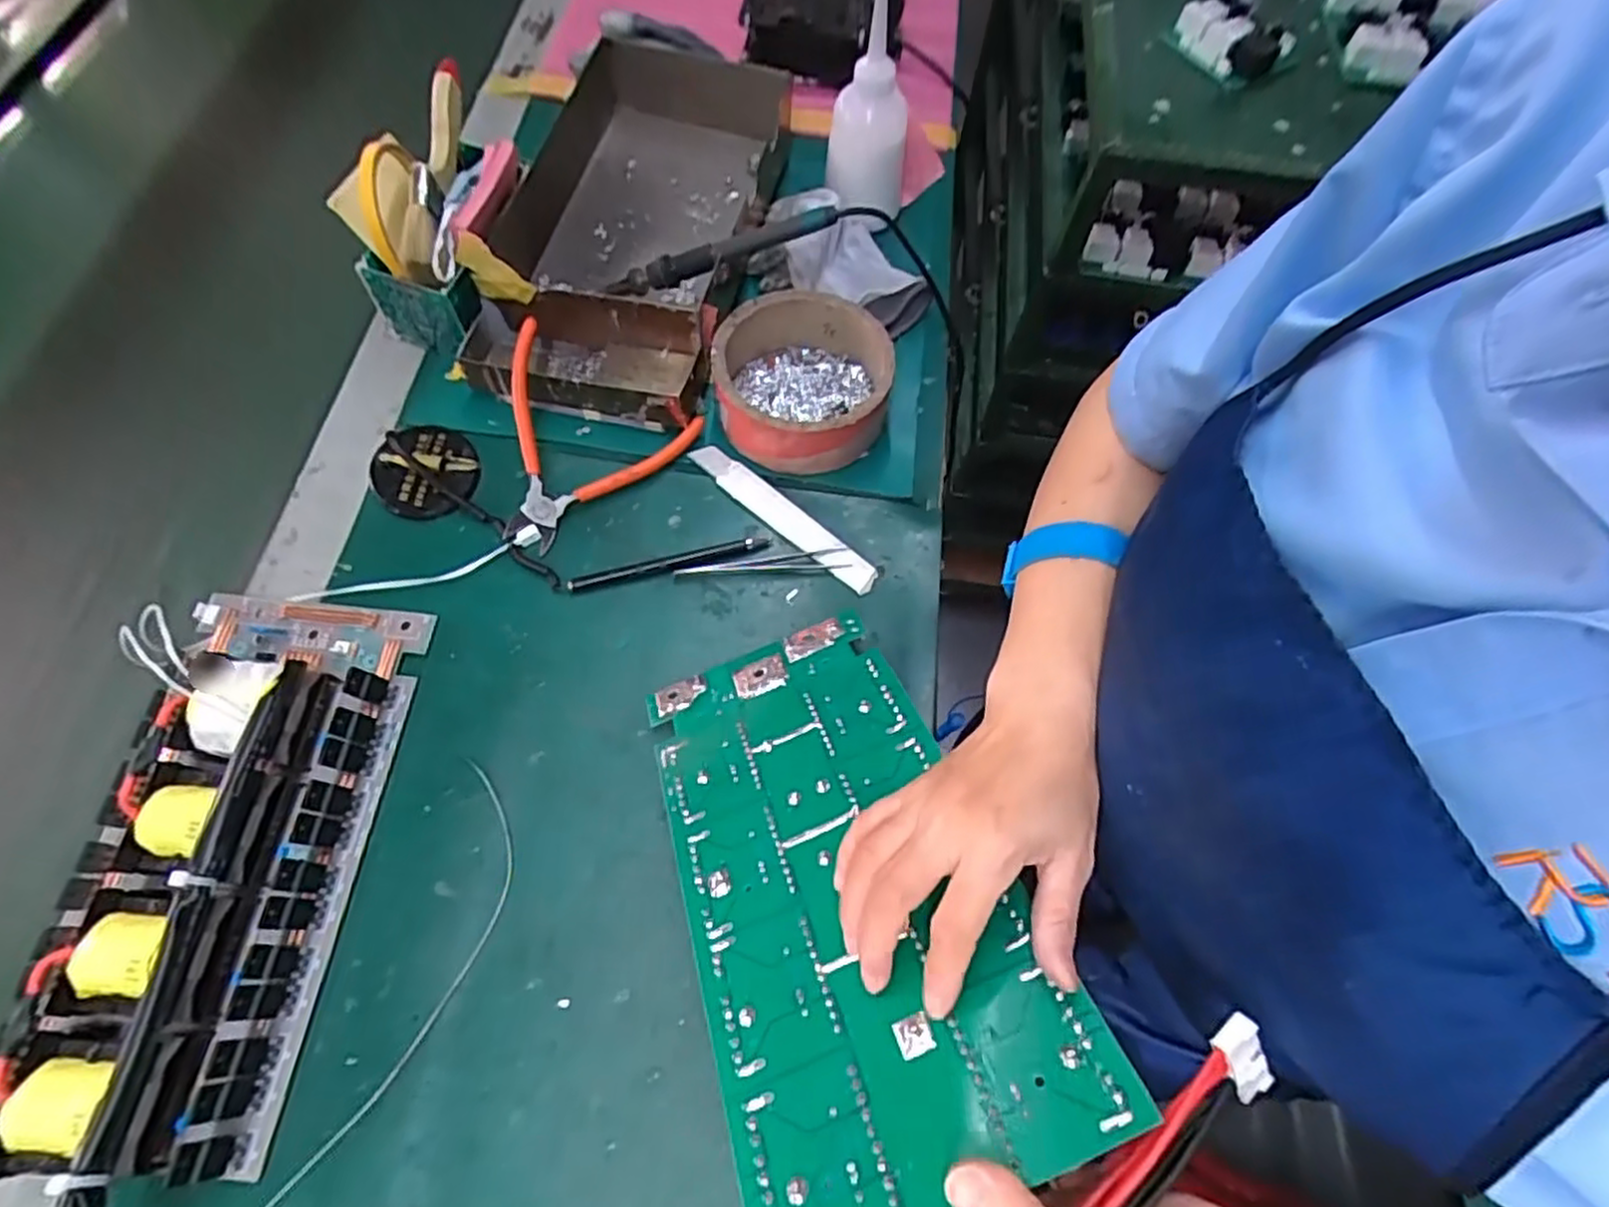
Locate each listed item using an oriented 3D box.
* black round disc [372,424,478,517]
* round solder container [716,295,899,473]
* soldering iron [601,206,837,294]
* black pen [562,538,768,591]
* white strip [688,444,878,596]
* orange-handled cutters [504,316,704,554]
[{"bbox_3d":[-0.256,-0.091,0.492,0.063,0.017,0.064,1,67,-2],"label":"black round disc"},{"bbox_3d":[0.000,-0.156,0.509,0.119,0.047,0.115,1,67,-2],"label":"round solder container"},{"bbox_3d":[-0.060,-0.247,0.512,0.170,0.024,0.015,-13,67,12],"label":"soldering iron"},{"bbox_3d":[-0.089,-0.027,0.485,0.131,0.005,0.013,-15,68,-8],"label":"black pen"},{"bbox_3d":[-0.015,-0.061,0.500,0.153,0.005,0.020,37,70,13],"label":"white strip"},{"bbox_3d":[-0.157,-0.098,0.492,0.129,0.016,0.134,28,81,-11],"label":"orange-handled cutters"}]

